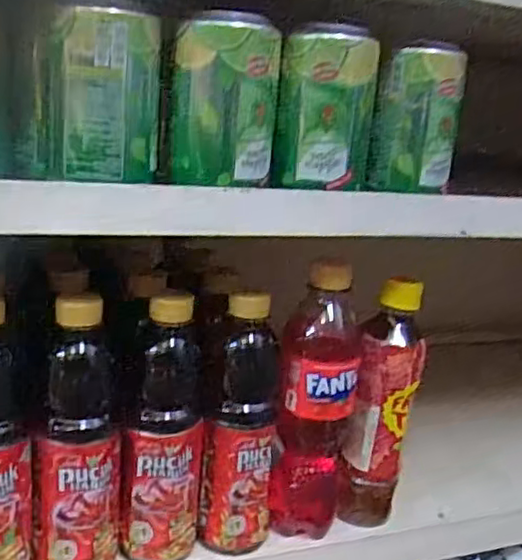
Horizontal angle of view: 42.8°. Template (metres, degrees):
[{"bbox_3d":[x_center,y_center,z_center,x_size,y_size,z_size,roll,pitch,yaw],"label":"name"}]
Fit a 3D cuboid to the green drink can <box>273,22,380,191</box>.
[{"bbox_3d":[0.042,-0.107,0.422,0.060,0.092,0.049,8,16,9],"label":"green drink can"}]

